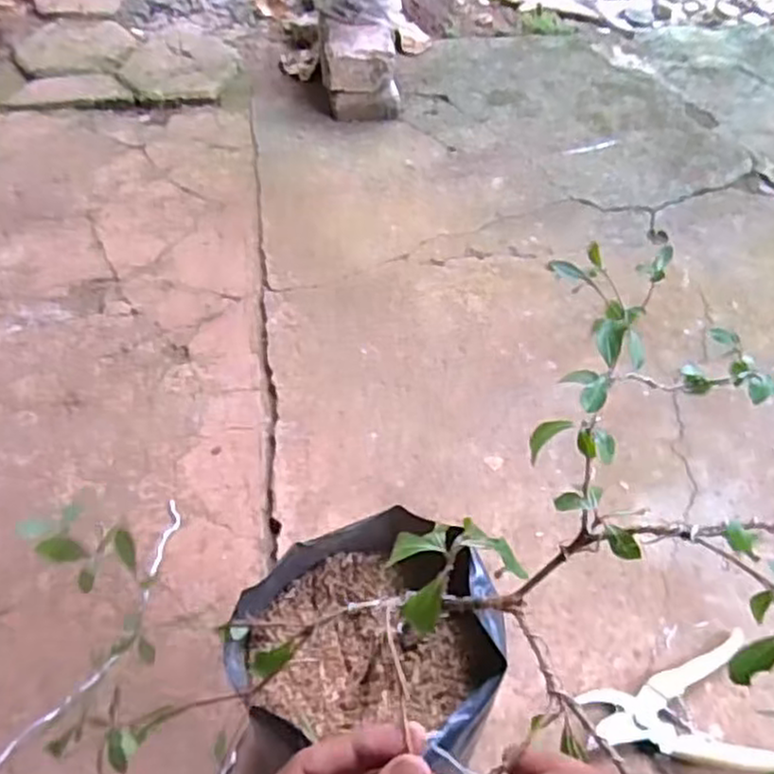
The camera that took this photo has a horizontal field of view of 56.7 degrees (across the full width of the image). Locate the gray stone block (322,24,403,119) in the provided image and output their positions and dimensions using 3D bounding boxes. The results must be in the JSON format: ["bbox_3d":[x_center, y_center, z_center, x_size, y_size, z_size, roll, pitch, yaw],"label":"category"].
[{"bbox_3d":[-0.044,-0.495,1.134,0.113,0.099,0.129,-7,49,-9],"label":"gray stone block"}]

